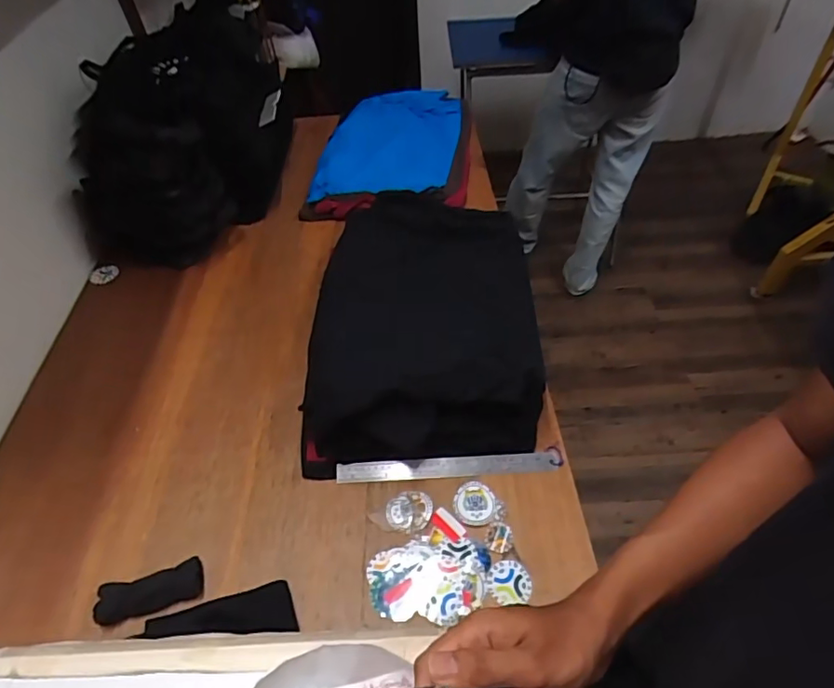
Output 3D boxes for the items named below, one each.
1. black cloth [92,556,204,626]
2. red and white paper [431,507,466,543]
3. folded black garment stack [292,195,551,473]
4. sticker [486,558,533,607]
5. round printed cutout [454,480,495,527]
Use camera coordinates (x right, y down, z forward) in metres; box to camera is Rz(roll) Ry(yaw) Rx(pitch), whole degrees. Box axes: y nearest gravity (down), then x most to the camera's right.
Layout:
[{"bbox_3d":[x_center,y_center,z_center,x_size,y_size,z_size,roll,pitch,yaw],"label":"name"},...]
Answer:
[{"bbox_3d":[-0.339,0.314,0.678,0.125,0.015,0.049,-15,48,-11],"label":"black cloth"},{"bbox_3d":[0.043,0.248,0.731,0.049,0.007,0.023,35,57,30],"label":"red and white paper"},{"bbox_3d":[0.015,-0.055,0.915,0.360,0.141,0.539,0,47,3],"label":"folded black garment stack"},{"bbox_3d":[0.119,0.305,0.685,0.057,0.006,0.052,-1,47,2],"label":"sticker"},{"bbox_3d":[0.081,0.225,0.751,0.057,0.008,0.062,-1,47,2],"label":"round printed cutout"}]

